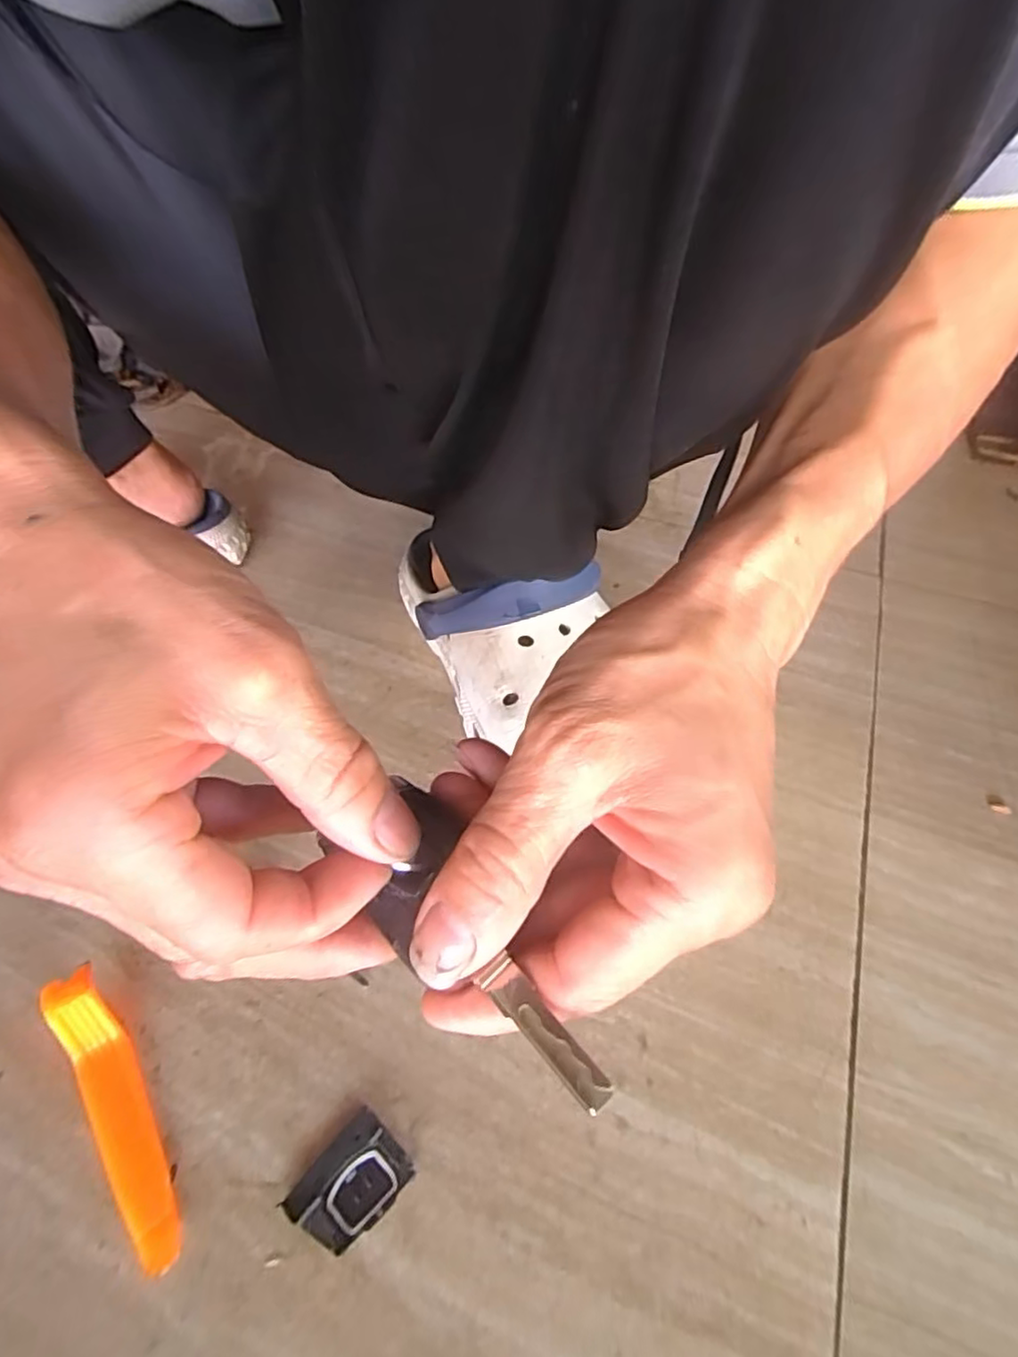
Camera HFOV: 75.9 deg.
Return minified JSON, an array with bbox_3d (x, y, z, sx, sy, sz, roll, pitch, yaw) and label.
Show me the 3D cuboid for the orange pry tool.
[{"bbox_3d":[-0.148,0.160,0.242,0.019,0.027,0.106,-26,51,-26],"label":"orange pry tool"}]

